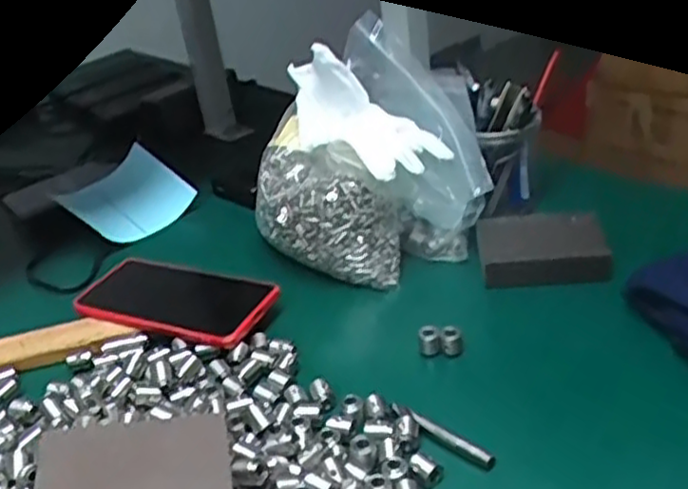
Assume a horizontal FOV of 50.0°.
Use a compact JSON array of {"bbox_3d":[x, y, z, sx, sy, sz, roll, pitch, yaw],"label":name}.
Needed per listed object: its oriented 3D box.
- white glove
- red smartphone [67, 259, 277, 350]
[{"bbox_3d":[0.006,-0.114,0.635,0.083,0.067,0.174,-29,56,-31],"label":"white glove"},{"bbox_3d":[-0.137,0.044,0.618,0.164,0.017,0.086,9,35,24],"label":"red smartphone"}]

